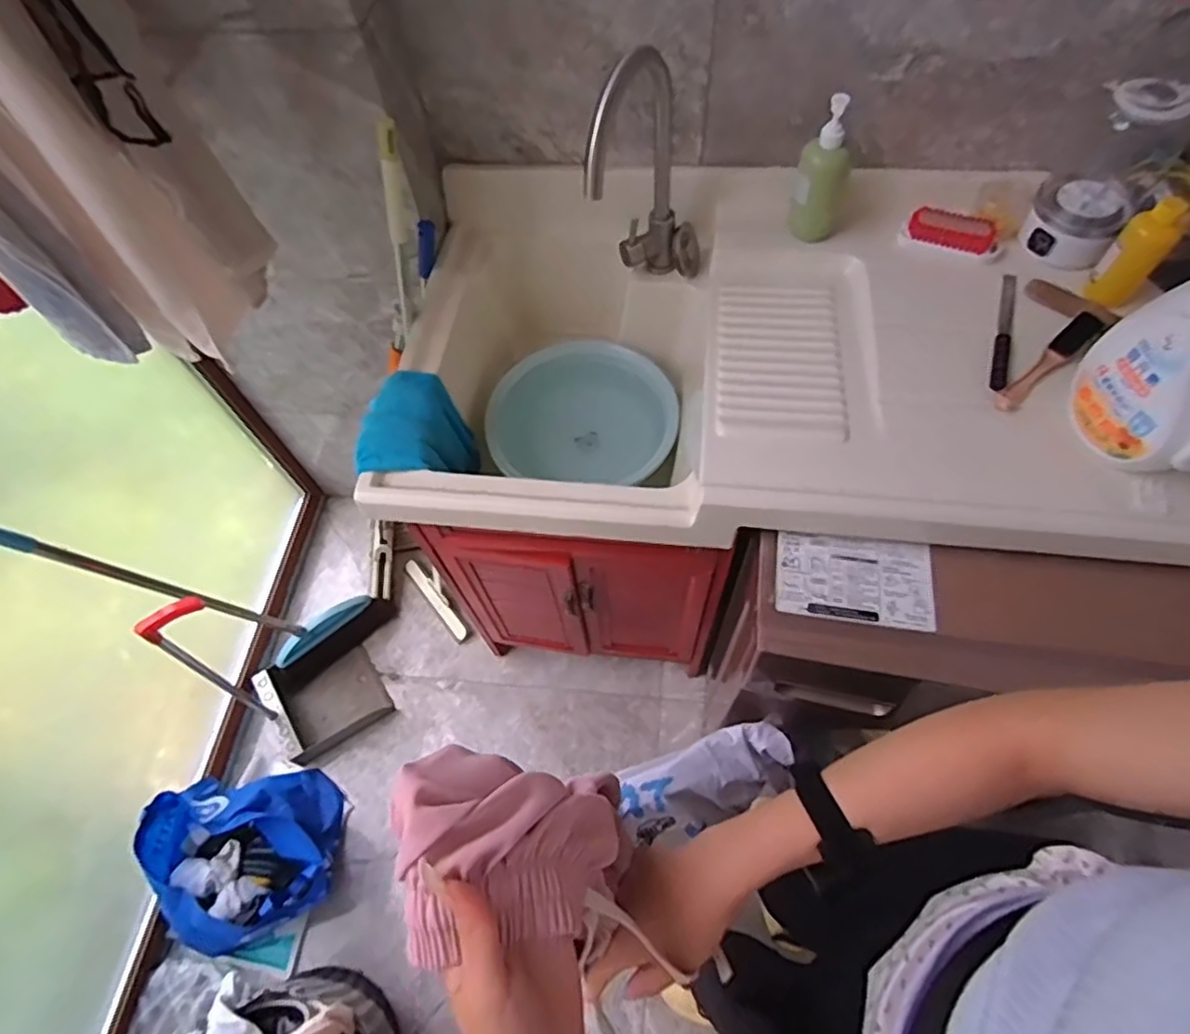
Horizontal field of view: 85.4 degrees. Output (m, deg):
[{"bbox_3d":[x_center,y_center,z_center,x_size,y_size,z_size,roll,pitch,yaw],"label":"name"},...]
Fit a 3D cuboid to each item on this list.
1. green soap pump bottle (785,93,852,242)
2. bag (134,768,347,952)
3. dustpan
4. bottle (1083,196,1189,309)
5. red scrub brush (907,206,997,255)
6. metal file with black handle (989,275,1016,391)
[{"bbox_3d":[0.331,-0.504,0.931,0.072,0.195,0.087,16,64,11],"label":"green soap pump bottle"},{"bbox_3d":[-0.730,0.705,1.370,0.326,0.220,0.320,-23,63,-9],"label":"bag"},{"bbox_3d":[-0.669,0.322,1.368,0.239,0.608,0.223,-31,64,-13],"label":"dustpan"},{"bbox_3d":[0.726,-0.355,0.860,0.060,0.134,0.069,40,70,21],"label":"bottle"},{"bbox_3d":[0.532,-0.431,0.960,0.118,0.039,0.039,26,66,16],"label":"red scrub brush"},{"bbox_3d":[0.570,-0.259,0.897,0.025,0.017,0.238,19,64,13],"label":"metal file with black handle"}]

